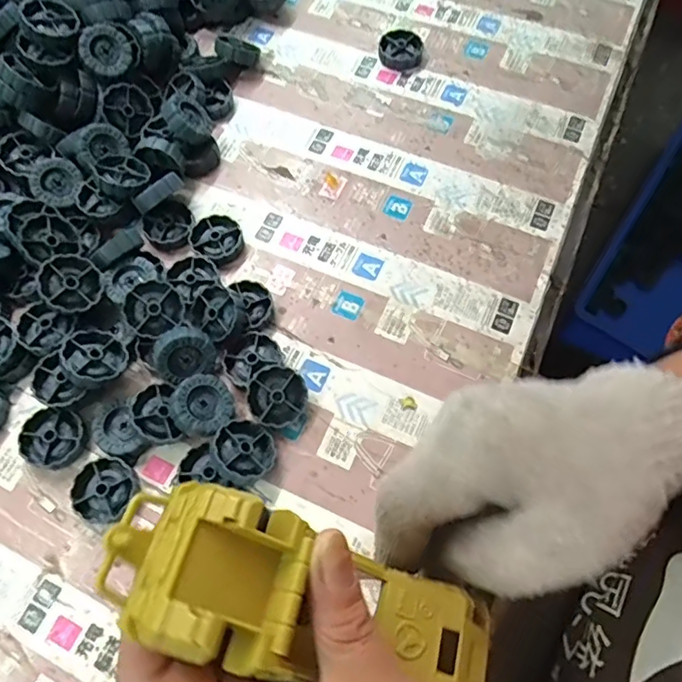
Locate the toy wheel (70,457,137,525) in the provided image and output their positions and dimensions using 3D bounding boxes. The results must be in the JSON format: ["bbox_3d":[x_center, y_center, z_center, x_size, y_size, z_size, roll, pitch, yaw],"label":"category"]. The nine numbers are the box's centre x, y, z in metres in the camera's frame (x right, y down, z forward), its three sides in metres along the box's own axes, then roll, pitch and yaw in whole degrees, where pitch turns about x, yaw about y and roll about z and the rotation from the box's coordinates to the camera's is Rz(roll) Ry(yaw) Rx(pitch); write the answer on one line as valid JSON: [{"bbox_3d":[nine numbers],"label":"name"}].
[{"bbox_3d":[-0.146,0.093,0.345,0.036,0.012,0.037,0,68,1],"label":"toy wheel"}]

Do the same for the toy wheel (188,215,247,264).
[{"bbox_3d":[-0.093,-0.076,0.420,0.039,0.014,0.036,0,68,1],"label":"toy wheel"}]

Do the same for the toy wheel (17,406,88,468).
[{"bbox_3d":[-0.183,0.062,0.356,0.040,0.013,0.036,17,69,8],"label":"toy wheel"}]

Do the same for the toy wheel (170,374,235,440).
[{"bbox_3d":[-0.089,0.042,0.357,0.037,0.015,0.038,6,65,-26],"label":"toy wheel"}]

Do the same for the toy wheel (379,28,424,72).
[{"bbox_3d":[0.051,-0.256,0.487,0.040,0.014,0.040,0,68,1],"label":"toy wheel"}]

